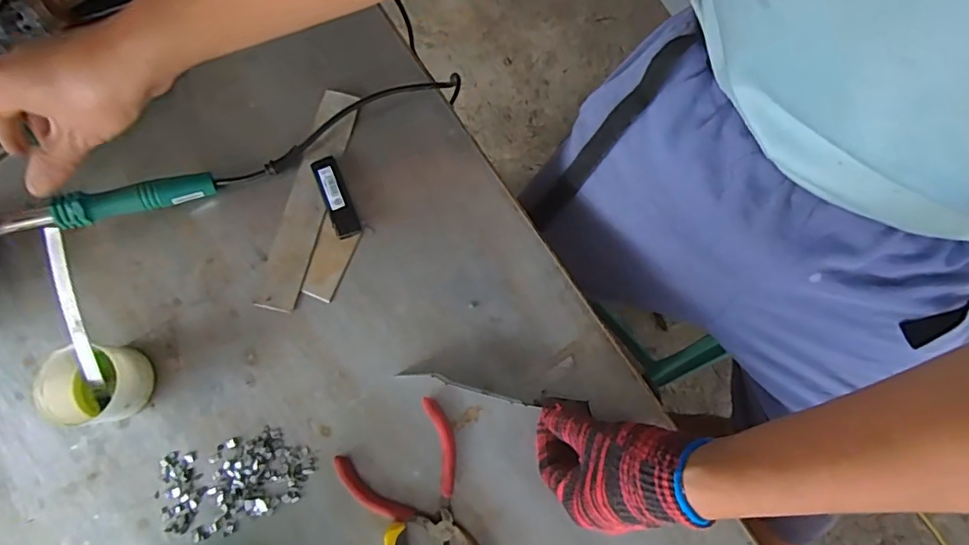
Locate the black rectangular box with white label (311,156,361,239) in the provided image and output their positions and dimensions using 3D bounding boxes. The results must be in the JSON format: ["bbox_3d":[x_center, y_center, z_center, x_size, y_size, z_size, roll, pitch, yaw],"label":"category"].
[{"bbox_3d":[-0.139,-0.070,0.507,0.024,0.011,0.080,-23,80,-4],"label":"black rectangular box with white label"}]

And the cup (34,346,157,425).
[{"bbox_3d":[-0.324,0.094,0.459,0.071,0.049,0.061,-6,79,-1],"label":"cup"}]

